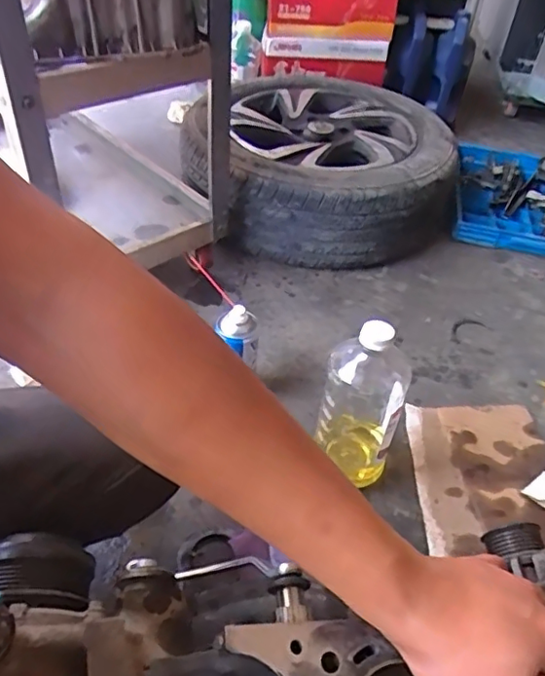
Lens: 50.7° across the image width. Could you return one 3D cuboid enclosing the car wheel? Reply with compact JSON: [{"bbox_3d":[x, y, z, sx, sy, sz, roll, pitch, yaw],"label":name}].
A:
[{"bbox_3d":[0.089,-0.417,1.362,0.568,0.223,0.593,3,44,-2],"label":"car wheel"}]

